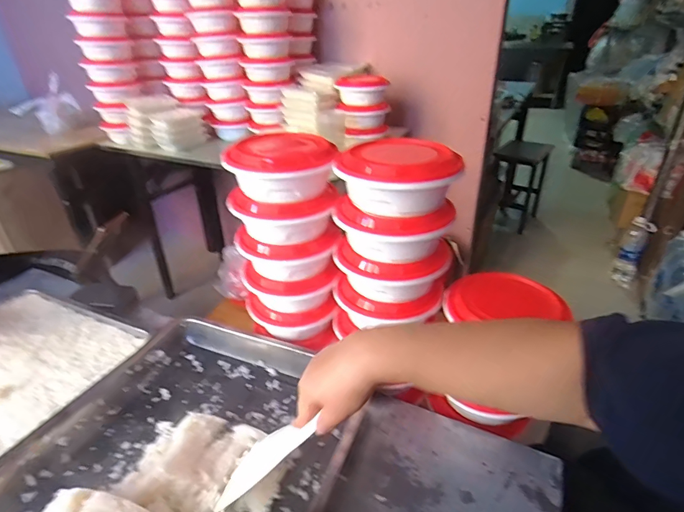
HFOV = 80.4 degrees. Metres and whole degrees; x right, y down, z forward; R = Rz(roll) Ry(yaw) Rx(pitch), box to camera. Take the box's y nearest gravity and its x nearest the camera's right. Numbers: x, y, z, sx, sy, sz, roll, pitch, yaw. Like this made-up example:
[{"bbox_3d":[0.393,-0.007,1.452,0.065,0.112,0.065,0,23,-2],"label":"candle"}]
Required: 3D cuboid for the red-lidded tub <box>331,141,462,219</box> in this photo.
[{"bbox_3d":[0.081,-0.102,0.528,0.140,0.068,0.140,-1,30,1],"label":"red-lidded tub"}]

